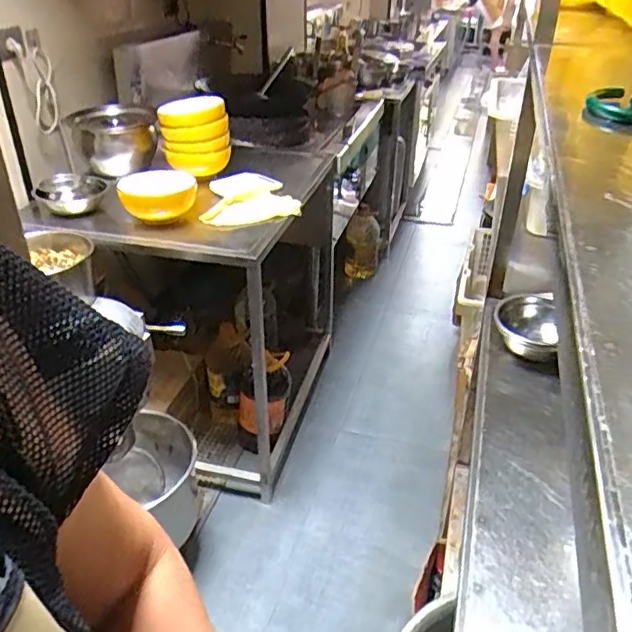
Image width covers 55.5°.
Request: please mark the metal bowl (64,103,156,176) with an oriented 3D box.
[{"bbox_3d":[-0.588,-0.522,1.770,0.209,0.157,0.222,0,32,0],"label":"metal bowl"}]

